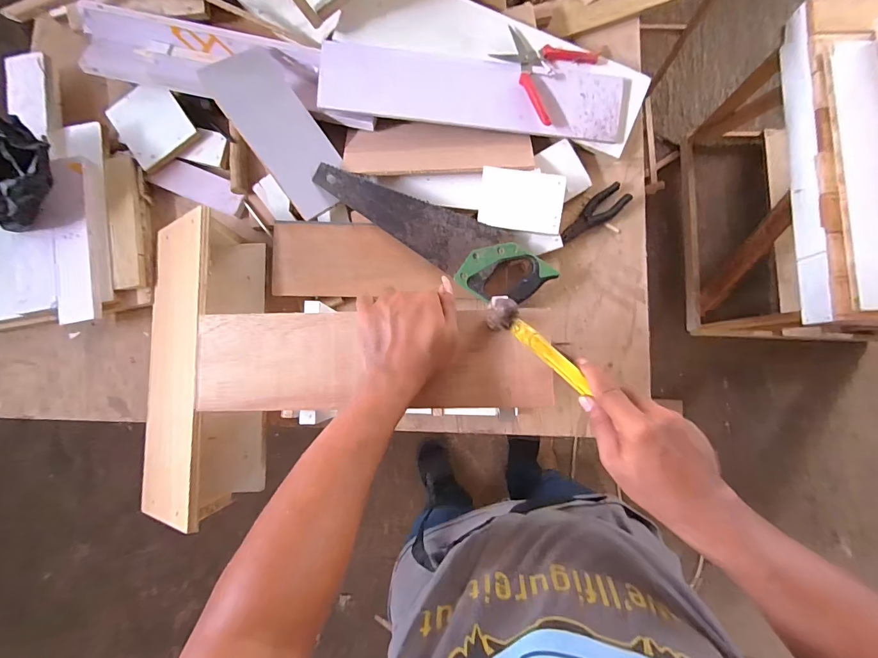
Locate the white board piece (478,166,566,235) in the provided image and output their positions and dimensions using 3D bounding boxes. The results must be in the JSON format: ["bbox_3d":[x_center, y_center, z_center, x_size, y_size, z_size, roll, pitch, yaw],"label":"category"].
[{"bbox_3d":[0.141,-0.222,0.688,0.139,0.010,0.100,7,95,5],"label":"white board piece"}]

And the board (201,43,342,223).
[{"bbox_3d":[-0.270,-0.340,0.699,0.125,0.014,0.283,-36,97,-17],"label":"board"}]

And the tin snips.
[{"bbox_3d":[0.178,-0.469,0.708,0.149,0.024,0.152,38,86,6],"label":"tin snips"}]

